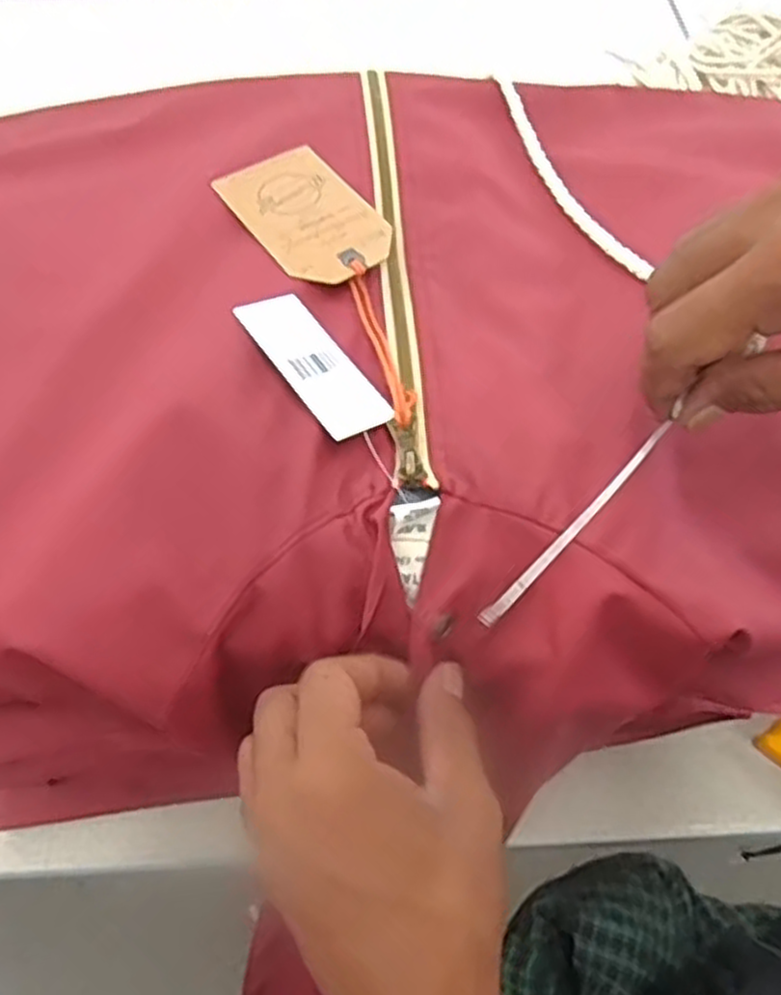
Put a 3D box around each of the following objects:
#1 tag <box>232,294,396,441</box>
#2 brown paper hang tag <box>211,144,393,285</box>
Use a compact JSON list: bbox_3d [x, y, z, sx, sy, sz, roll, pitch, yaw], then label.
[{"bbox_3d":[-0.033,-0.059,0.329,0.032,0.010,0.083,-33,64,-18],"label":"tag"},{"bbox_3d":[-0.041,-0.143,0.382,0.058,0.004,0.096,-31,63,-17],"label":"brown paper hang tag"}]

